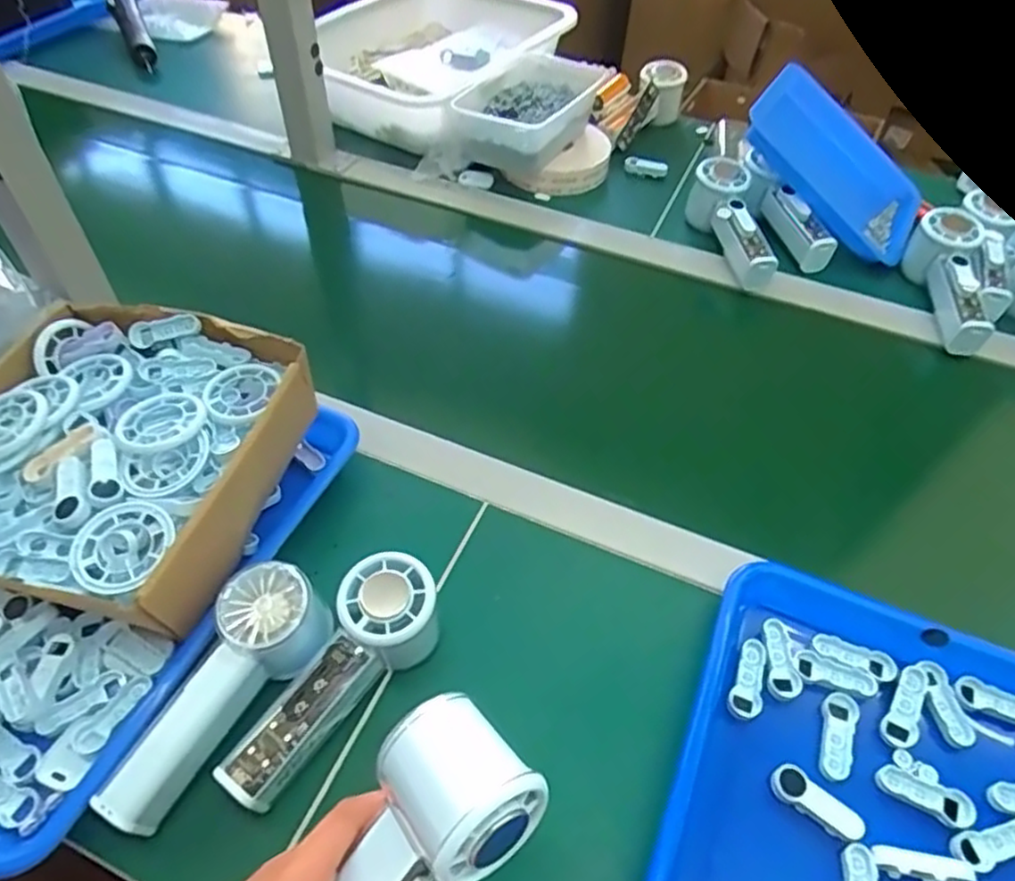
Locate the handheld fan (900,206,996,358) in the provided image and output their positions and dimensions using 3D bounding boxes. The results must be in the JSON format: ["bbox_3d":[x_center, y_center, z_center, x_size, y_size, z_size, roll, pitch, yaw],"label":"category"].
[{"bbox_3d":[0.426,-0.150,0.666,0.050,0.055,0.148,2,67,0],"label":"handheld fan"}]

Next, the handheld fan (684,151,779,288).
[{"bbox_3d":[0.234,-0.220,0.724,0.053,0.071,0.157,-10,64,-10],"label":"handheld fan"}]

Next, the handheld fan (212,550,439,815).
[{"bbox_3d":[-0.099,0.145,0.424,0.055,0.060,0.155,32,71,22],"label":"handheld fan"}]

